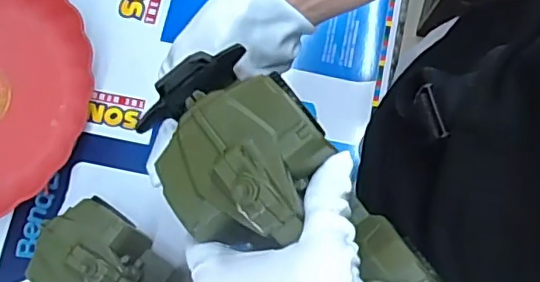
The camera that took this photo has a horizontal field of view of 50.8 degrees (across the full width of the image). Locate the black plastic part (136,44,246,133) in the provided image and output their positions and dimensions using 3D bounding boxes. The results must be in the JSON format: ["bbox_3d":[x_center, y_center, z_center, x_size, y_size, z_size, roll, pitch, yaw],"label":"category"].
[{"bbox_3d":[-0.044,-0.028,0.303,0.064,0.016,0.018,-34,82,11],"label":"black plastic part"}]

